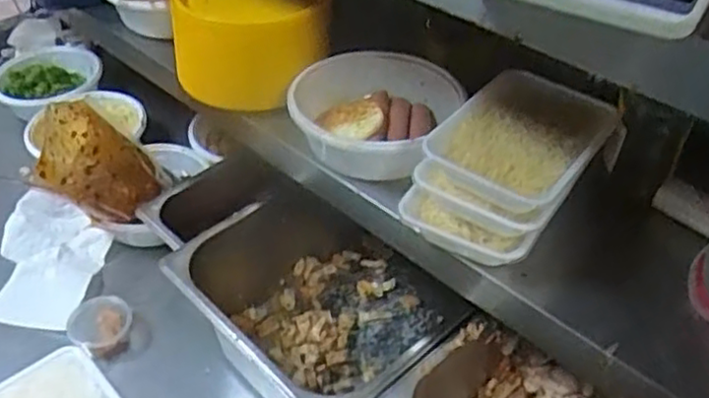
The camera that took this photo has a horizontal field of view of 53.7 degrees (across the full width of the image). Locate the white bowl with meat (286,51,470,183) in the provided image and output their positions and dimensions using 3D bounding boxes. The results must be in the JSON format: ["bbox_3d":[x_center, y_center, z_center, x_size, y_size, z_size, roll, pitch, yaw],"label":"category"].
[{"bbox_3d":[0.018,-0.076,0.681,0.159,0.063,0.149,-1,42,0],"label":"white bowl with meat"}]

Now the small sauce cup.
[{"bbox_3d":[-0.293,0.152,0.814,0.070,0.045,0.069,-1,42,0],"label":"small sauce cup"}]

